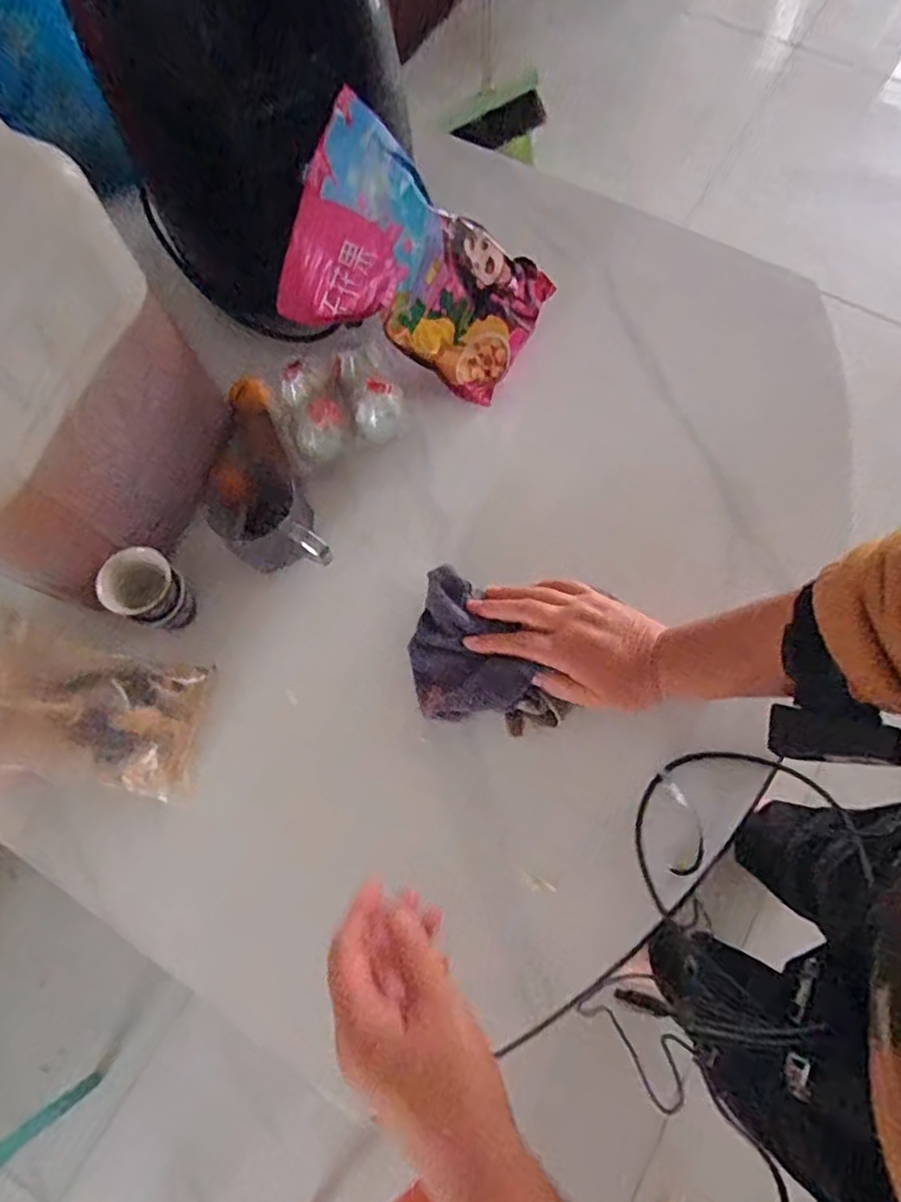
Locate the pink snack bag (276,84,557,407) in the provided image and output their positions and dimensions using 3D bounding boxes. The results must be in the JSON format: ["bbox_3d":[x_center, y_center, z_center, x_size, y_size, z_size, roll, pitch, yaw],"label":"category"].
[{"bbox_3d":[-0.029,-0.278,0.546,0.224,0.039,0.153,27,102,-29],"label":"pink snack bag"}]

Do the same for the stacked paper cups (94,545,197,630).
[{"bbox_3d":[-0.243,-0.008,0.511,0.052,0.057,0.058,21,73,10],"label":"stacked paper cups"}]

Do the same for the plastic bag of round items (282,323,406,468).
[{"bbox_3d":[-0.100,-0.186,0.575,0.117,0.043,0.108,-27,72,-6],"label":"plastic bag of round items"}]

